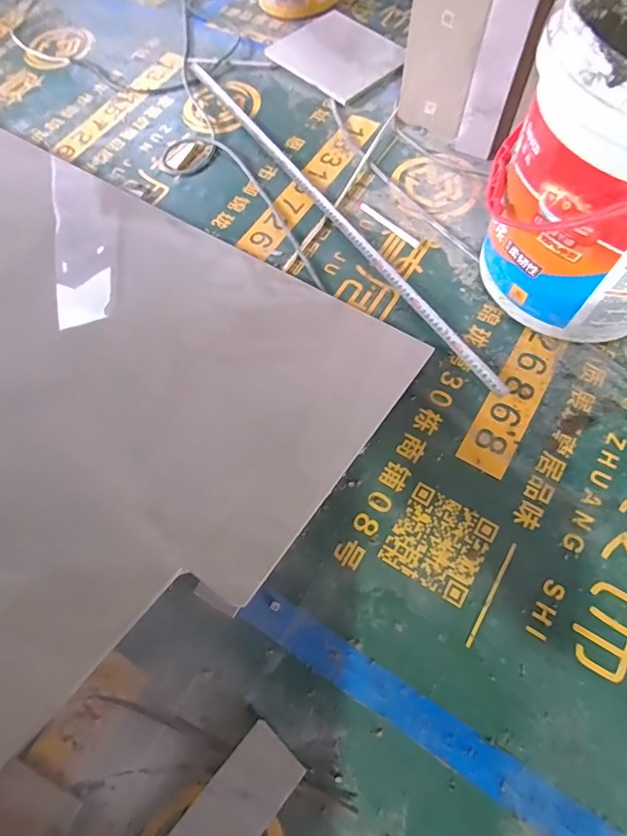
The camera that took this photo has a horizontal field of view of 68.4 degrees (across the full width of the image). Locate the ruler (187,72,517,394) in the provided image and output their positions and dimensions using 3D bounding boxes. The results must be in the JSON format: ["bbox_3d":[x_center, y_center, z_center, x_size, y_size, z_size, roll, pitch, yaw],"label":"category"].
[{"bbox_3d":[0.008,-0.407,0.848,0.026,0.007,0.978,-30,67,-12],"label":"ruler"}]

